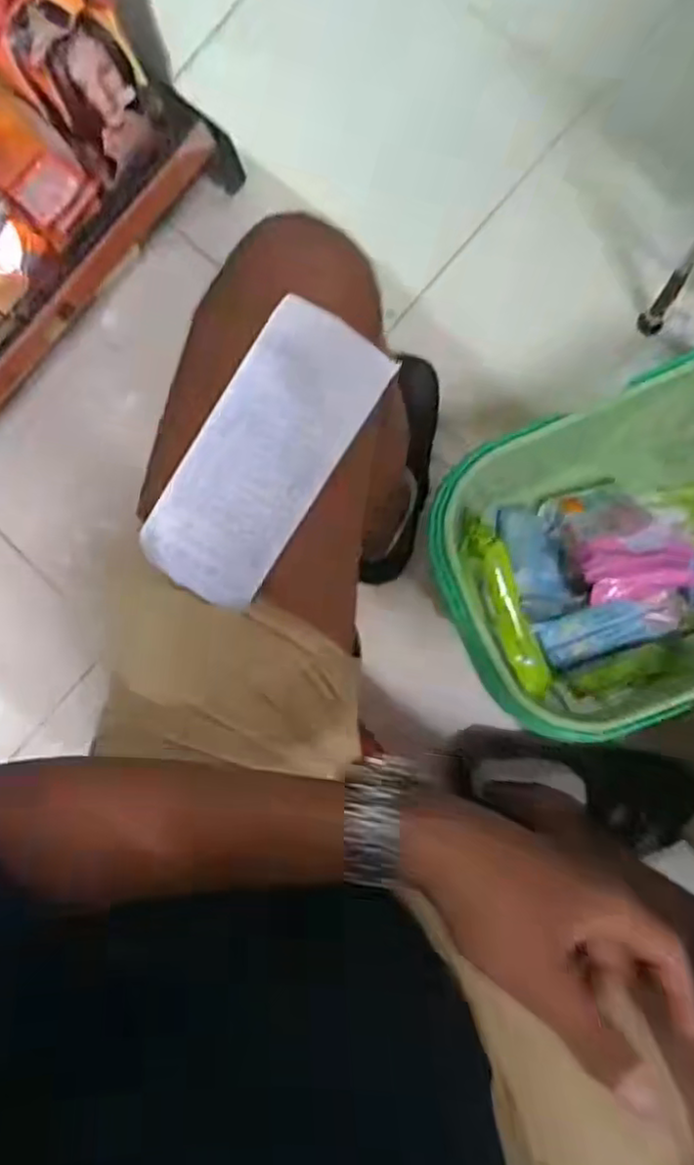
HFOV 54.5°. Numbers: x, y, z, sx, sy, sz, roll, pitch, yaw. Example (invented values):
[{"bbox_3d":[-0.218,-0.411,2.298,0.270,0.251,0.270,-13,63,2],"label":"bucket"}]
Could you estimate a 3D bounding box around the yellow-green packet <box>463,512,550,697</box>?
[{"bbox_3d":[0.157,0.022,0.663,0.036,0.035,0.184,-21,84,6],"label":"yellow-green packet"}]

